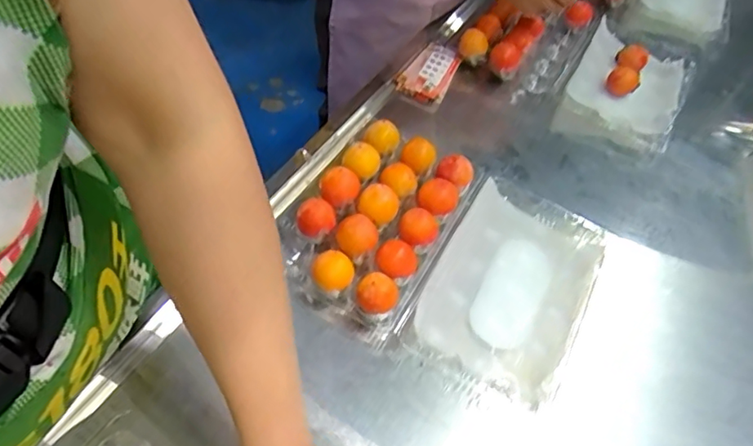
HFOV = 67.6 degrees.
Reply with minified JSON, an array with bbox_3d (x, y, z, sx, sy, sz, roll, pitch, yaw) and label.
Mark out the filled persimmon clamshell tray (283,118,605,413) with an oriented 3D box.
[{"bbox_3d":[0.066,0.029,0.578,0.306,0.065,0.240,25,53,12],"label":"filled persimmon clamshell tray"}]

